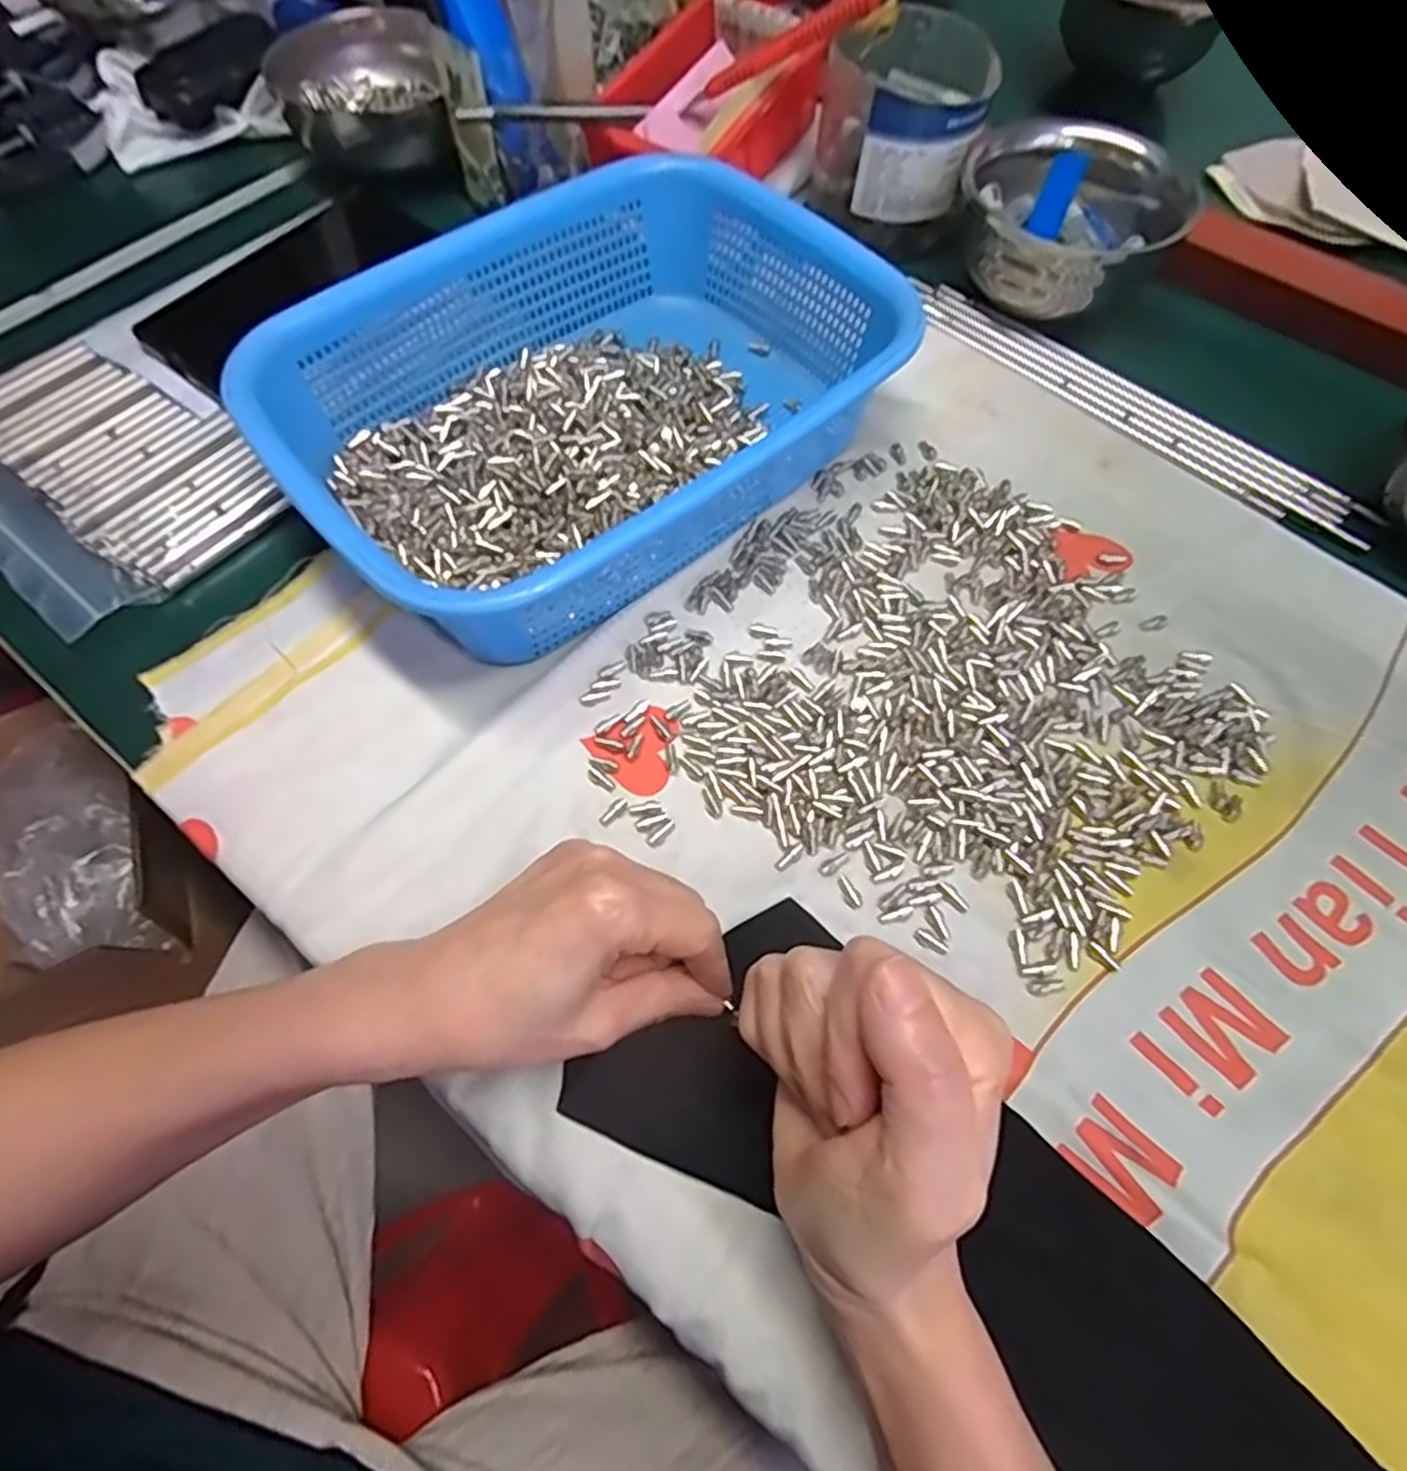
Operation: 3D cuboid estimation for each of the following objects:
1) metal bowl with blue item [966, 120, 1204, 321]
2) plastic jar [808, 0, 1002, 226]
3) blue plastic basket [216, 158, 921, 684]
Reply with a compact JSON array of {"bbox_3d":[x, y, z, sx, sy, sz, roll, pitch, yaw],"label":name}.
[{"bbox_3d":[0.207,-0.296,0.427,0.115,0.062,0.095,7,66,4],"label":"metal bowl with blue item"},{"bbox_3d":[0.122,-0.375,0.462,0.100,0.074,0.106,10,66,5],"label":"plastic jar"},{"bbox_3d":[-0.047,-0.167,0.361,0.268,0.070,0.203,-36,70,-15],"label":"blue plastic basket"}]

